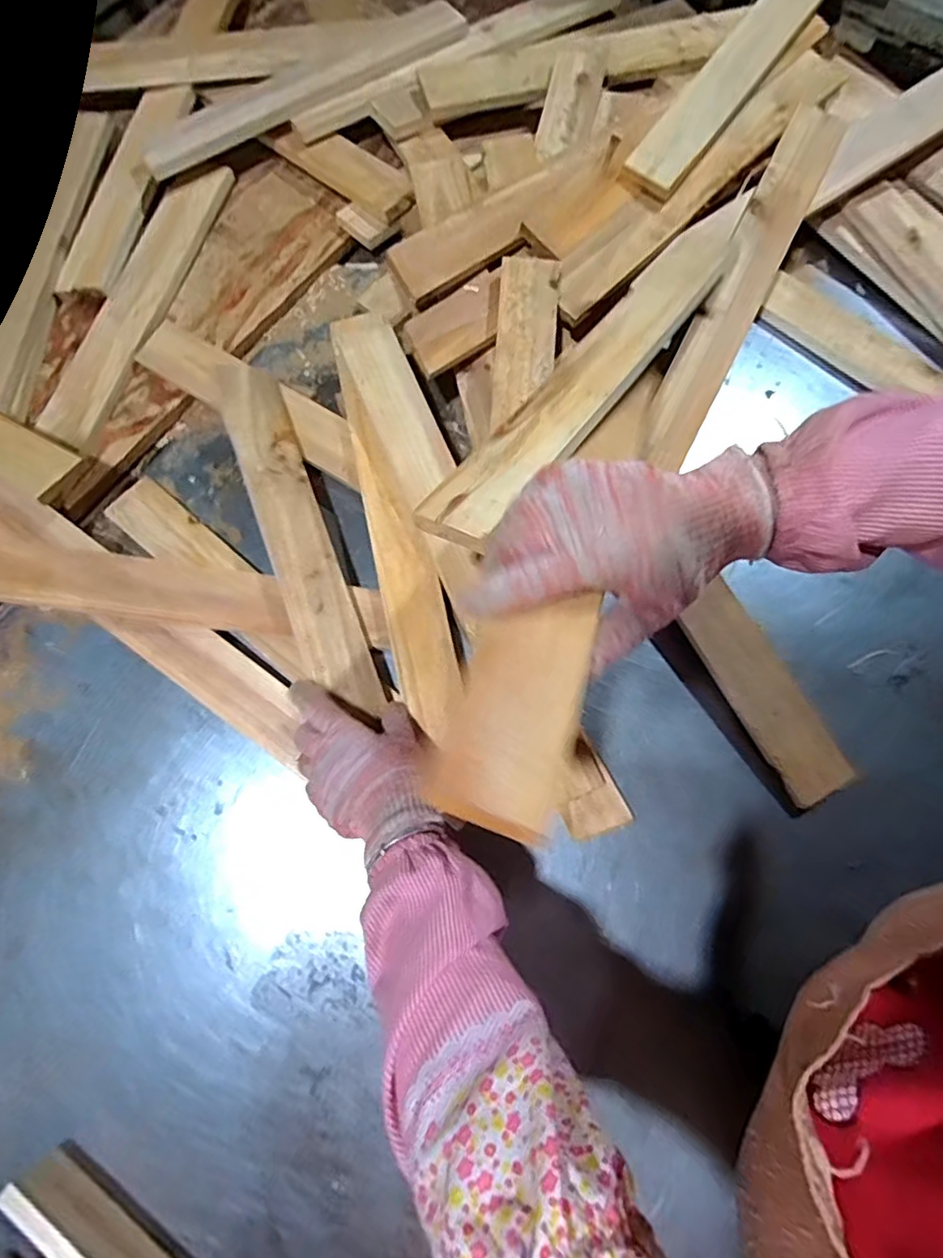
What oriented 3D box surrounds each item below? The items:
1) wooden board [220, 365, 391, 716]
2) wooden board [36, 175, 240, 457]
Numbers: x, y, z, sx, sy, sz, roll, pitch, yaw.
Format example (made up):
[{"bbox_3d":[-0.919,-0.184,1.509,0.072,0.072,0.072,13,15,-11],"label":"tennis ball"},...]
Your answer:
[{"bbox_3d":[-0.169,-0.095,0.563,0.065,0.011,0.369,-14,77,-32],"label":"wooden board"},{"bbox_3d":[-0.385,-0.390,0.672,0.072,0.013,0.403,15,76,4],"label":"wooden board"}]

